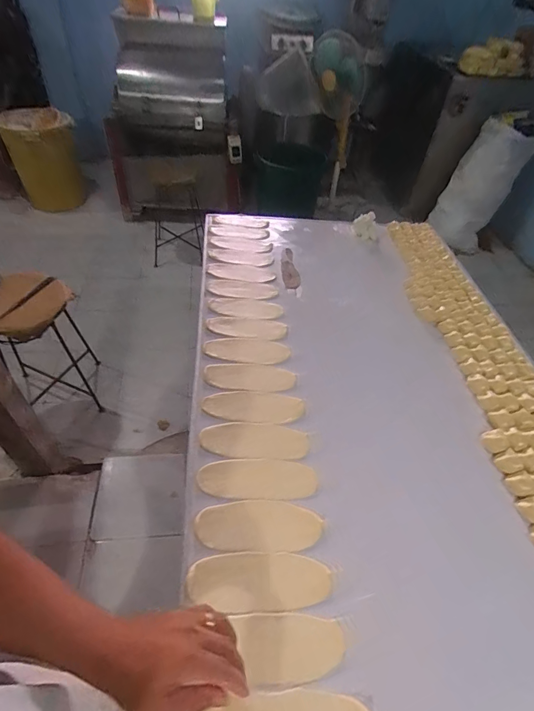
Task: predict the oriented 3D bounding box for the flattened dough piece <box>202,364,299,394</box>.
[{"bbox_3d":[-0.034,0.042,0.788,0.183,0.017,0.075,3,47,-2],"label":"flattened dough piece"}]

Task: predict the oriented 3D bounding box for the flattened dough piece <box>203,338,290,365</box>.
[{"bbox_3d":[-0.043,-0.016,0.841,0.181,0.018,0.074,3,47,-3],"label":"flattened dough piece"}]

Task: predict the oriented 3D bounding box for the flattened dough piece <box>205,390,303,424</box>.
[{"bbox_3d":[-0.025,0.098,0.740,0.187,0.012,0.074,3,47,-3],"label":"flattened dough piece"}]

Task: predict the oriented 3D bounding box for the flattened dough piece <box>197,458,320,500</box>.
[{"bbox_3d":[-0.013,0.201,0.635,0.191,0.013,0.072,0,47,-5],"label":"flattened dough piece"}]

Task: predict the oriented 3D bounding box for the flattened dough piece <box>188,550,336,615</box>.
[{"bbox_3d":[-0.009,0.311,0.530,0.192,0.009,0.072,-1,47,-6],"label":"flattened dough piece"}]

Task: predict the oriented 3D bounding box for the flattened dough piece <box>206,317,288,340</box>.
[{"bbox_3d":[-0.045,-0.068,0.891,0.182,0.011,0.068,3,47,-3],"label":"flattened dough piece"}]

